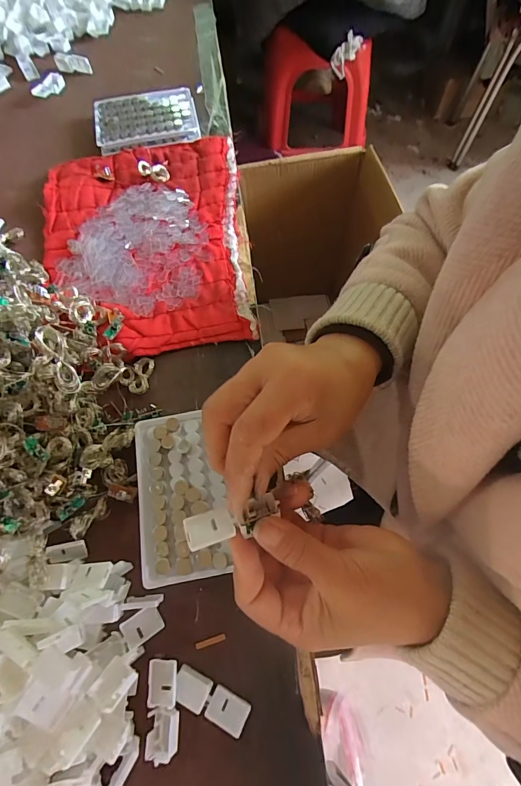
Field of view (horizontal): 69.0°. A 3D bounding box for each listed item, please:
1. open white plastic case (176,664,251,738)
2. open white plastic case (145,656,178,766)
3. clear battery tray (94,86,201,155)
[{"bbox_3d":[-0.034,0.211,0.260,0.054,0.010,0.020,25,70,11],"label":"open white plastic case"},{"bbox_3d":[-0.067,0.214,0.257,0.021,0.009,0.056,-3,67,0],"label":"open white plastic case"},{"bbox_3d":[-0.151,-0.360,0.498,0.131,0.012,0.094,-11,67,-4],"label":"clear battery tray"}]

